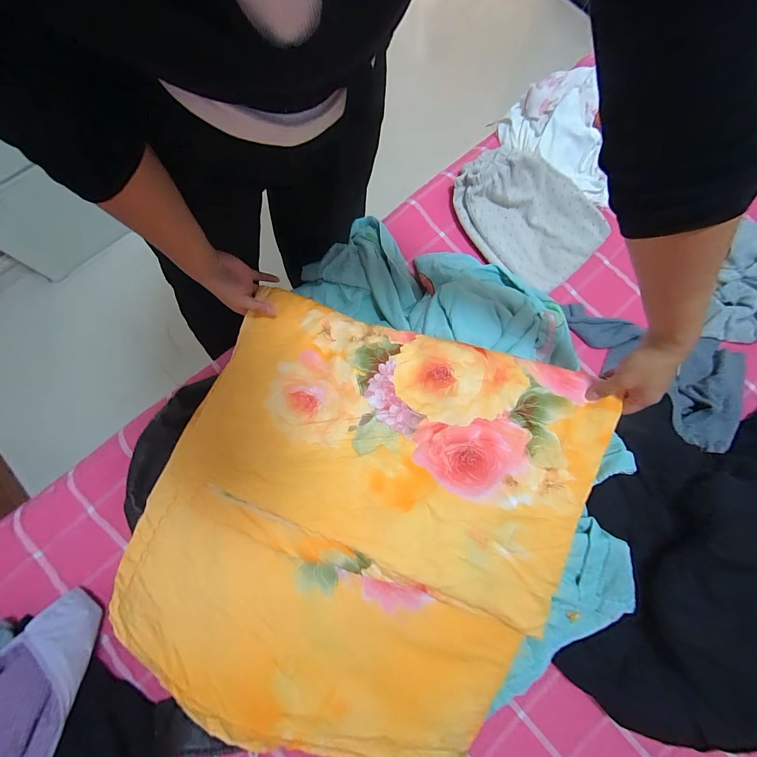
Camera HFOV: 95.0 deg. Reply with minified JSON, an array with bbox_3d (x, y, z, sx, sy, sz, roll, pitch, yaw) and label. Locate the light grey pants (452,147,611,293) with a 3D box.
[{"bbox_3d":[0.301,-0.334,0.711,0.313,0.089,0.210,37,79,7],"label":"light grey pants"}]

